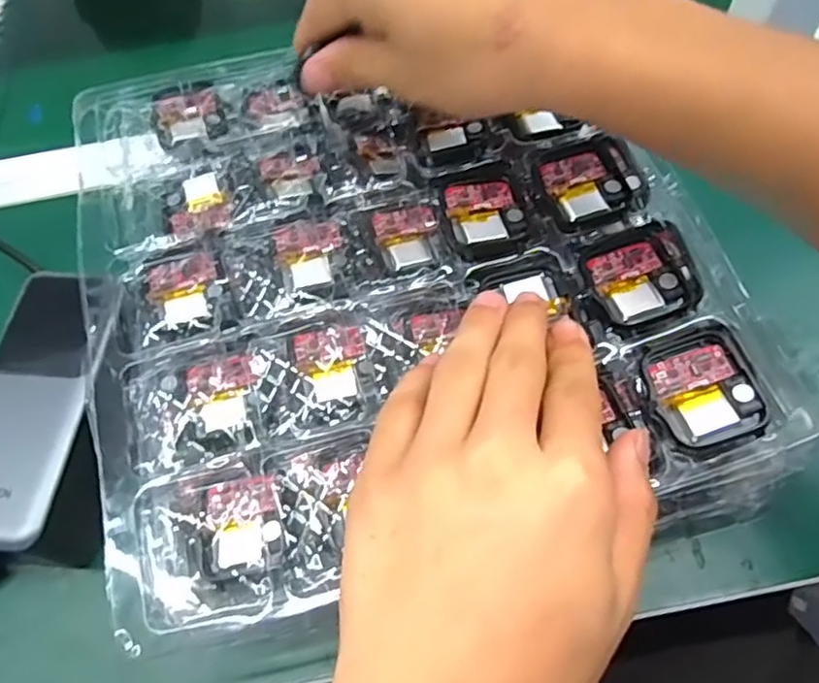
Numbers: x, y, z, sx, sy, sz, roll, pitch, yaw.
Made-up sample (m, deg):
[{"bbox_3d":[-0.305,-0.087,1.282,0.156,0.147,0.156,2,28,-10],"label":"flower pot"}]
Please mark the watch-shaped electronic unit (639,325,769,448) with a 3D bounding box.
[{"bbox_3d":[0.113,0.017,0.246,0.036,0.009,0.044,-12,61,-3],"label":"watch-shaped electronic unit"}]

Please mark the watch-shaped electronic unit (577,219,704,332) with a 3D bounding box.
[{"bbox_3d":[0.099,-0.029,0.272,0.044,0.007,0.044,-15,62,-4],"label":"watch-shaped electronic unit"}]

